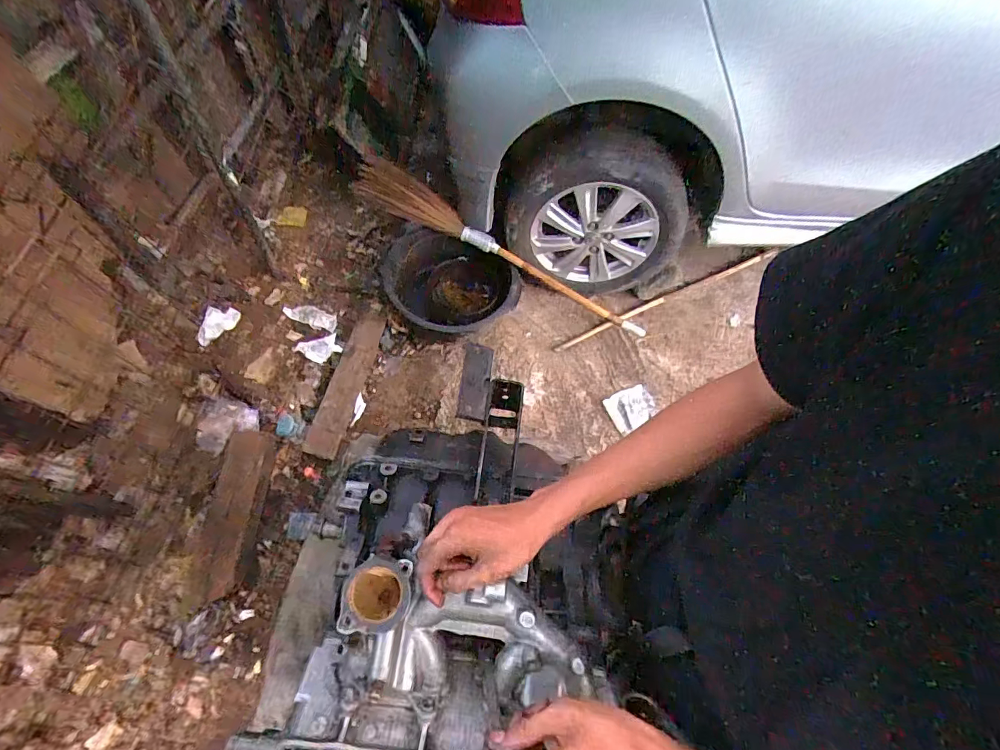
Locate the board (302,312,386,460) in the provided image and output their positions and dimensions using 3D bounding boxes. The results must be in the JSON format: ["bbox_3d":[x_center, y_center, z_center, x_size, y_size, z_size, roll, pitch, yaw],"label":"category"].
[{"bbox_3d":[-0.498,0.018,1.507,0.107,0.021,0.513,15,64,-2],"label":"board"}]

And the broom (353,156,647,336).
[{"bbox_3d":[0.021,-0.416,1.582,1.102,0.168,0.082,28,65,-7],"label":"broom"}]

